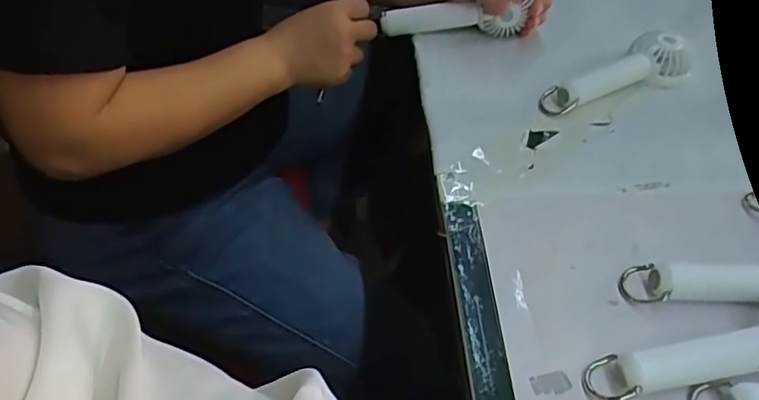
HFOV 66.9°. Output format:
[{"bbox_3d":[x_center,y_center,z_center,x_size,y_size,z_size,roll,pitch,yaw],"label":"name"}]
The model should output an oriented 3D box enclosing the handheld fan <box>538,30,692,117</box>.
[{"bbox_3d":[0.214,-0.112,0.516,0.150,0.033,0.048,-21,53,-20],"label":"handheld fan"}]

